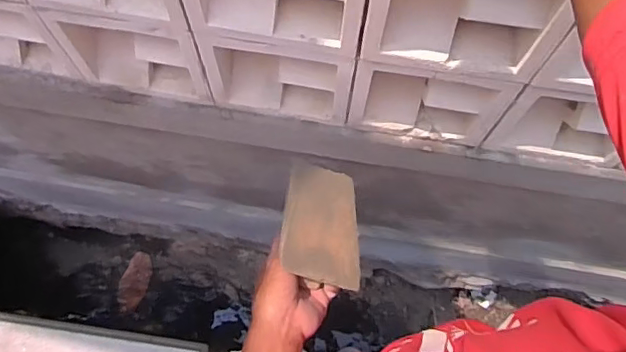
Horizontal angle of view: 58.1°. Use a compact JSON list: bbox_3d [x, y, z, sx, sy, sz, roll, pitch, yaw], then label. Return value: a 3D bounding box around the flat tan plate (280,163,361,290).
[{"bbox_3d":[0.010,0.044,0.607,0.084,0.011,0.159,20,41,-16],"label":"flat tan plate"}]

